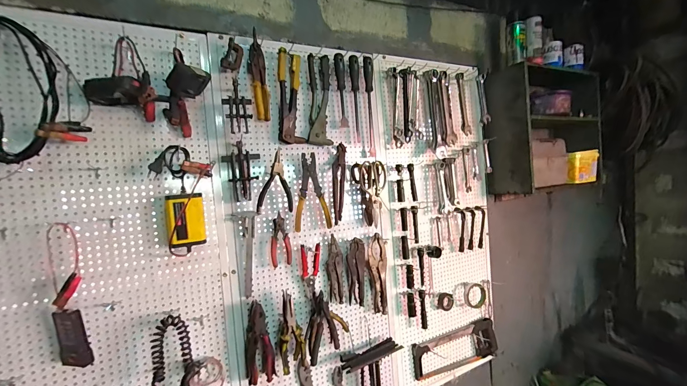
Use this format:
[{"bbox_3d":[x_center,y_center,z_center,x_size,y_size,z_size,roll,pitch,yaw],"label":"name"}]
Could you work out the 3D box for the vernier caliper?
[{"bbox_3d":[-0.261,0.164,0.824,0.069,0.224,0.022,-6,4,-20],"label":"vernier caliper"}]

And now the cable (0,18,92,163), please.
[{"bbox_3d":[-0.623,-0.184,0.589,0.216,0.299,0.099,-7,4,-33],"label":"cable"}]

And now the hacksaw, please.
[{"bbox_3d":[0.439,0.597,1.164,0.434,0.160,0.050,-6,4,-26],"label":"hacksaw"}]

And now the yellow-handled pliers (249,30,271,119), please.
[{"bbox_3d":[-0.226,-0.303,0.814,0.045,0.211,0.052,-5,4,-8],"label":"yellow-handled pliers"}]

